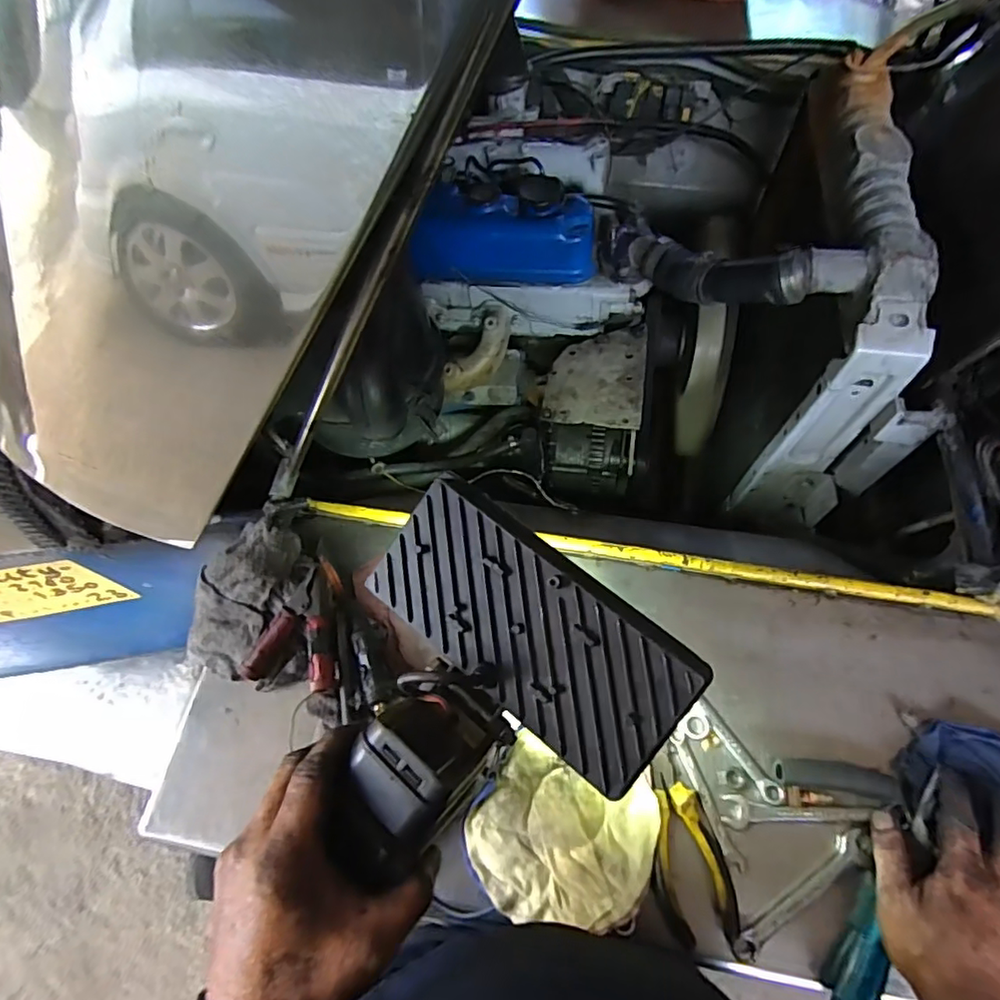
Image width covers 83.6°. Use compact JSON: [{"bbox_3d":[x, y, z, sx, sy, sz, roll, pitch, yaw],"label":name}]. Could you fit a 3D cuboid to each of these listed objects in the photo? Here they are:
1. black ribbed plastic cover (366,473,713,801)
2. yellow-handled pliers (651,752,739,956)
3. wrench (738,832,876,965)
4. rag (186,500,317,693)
[{"bbox_3d":[0.018,0.080,0.361,0.208,0.019,0.099,37,96,16],"label":"black ribbed plastic cover"},{"bbox_3d":[0.151,0.280,0.449,0.057,0.019,0.133,-4,66,-2],"label":"yellow-handled pliers"},{"bbox_3d":[0.240,0.310,0.440,0.137,0.015,0.022,-30,69,-13],"label":"wrench"},{"bbox_3d":[-0.244,0.085,0.557,0.128,0.051,0.193,-1,65,-1],"label":"rag"}]

